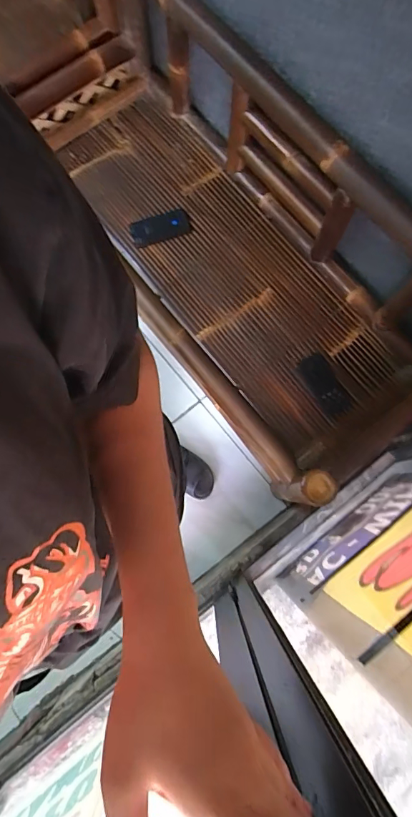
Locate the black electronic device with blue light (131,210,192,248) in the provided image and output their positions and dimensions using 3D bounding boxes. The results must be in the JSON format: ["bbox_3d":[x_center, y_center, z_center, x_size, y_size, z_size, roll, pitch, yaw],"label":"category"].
[{"bbox_3d":[-0.127,-0.502,1.177,0.160,0.010,0.073,-18,78,-5],"label":"black electronic device with blue light"}]

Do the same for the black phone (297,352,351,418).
[{"bbox_3d":[0.303,-0.060,1.074,0.073,0.010,0.167,-28,79,-7],"label":"black phone"}]

